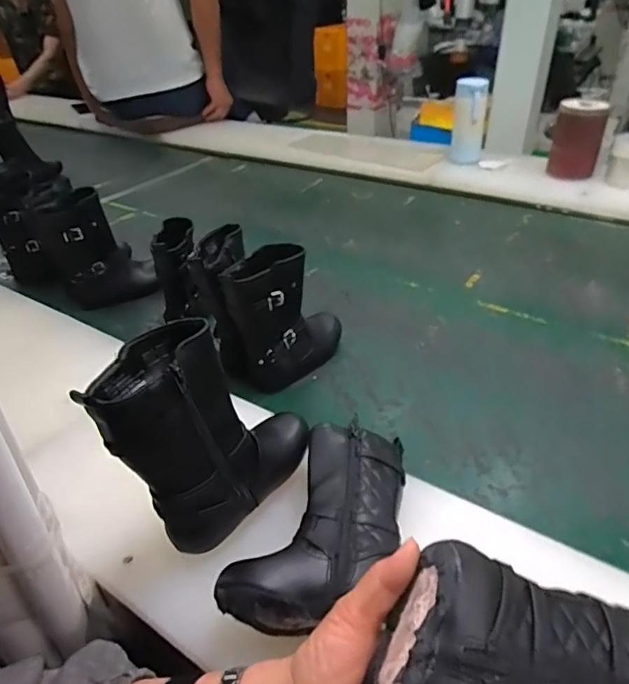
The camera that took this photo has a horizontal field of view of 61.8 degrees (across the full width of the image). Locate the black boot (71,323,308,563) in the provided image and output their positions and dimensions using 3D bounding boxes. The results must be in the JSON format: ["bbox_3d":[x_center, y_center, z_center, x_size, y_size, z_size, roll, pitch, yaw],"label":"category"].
[{"bbox_3d":[-0.082,0.071,0.445,0.183,0.185,0.069,-30,43,-32],"label":"black boot"}]

